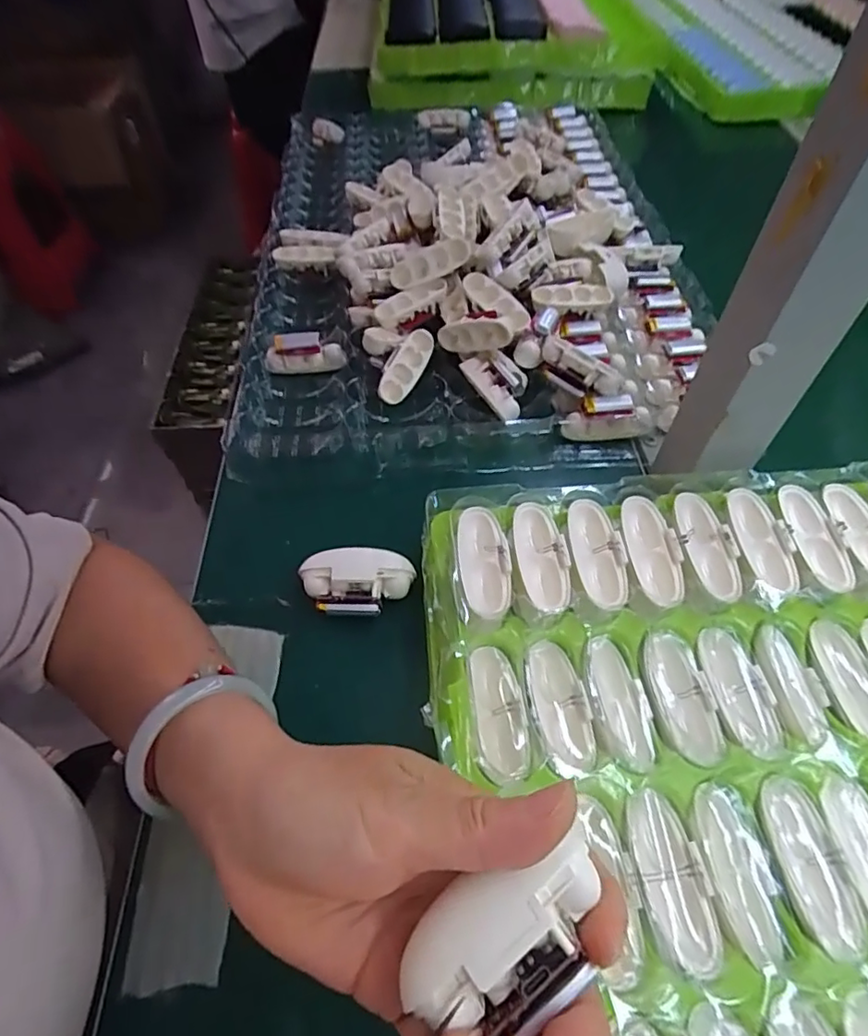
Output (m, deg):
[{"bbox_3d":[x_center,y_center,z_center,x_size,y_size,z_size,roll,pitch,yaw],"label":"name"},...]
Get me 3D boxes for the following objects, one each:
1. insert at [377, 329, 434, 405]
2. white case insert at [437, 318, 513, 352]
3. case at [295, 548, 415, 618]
[{"bbox_3d":[-0.021,-0.114,0.423,0.026,0.008,0.062,32,77,-14],"label":"insert"},{"bbox_3d":[0.029,-0.134,0.413,0.065,0.025,0.010,10,51,43],"label":"white case insert"},{"bbox_3d":[-0.045,0.040,0.329,0.063,0.025,0.037,2,54,3],"label":"case"}]

